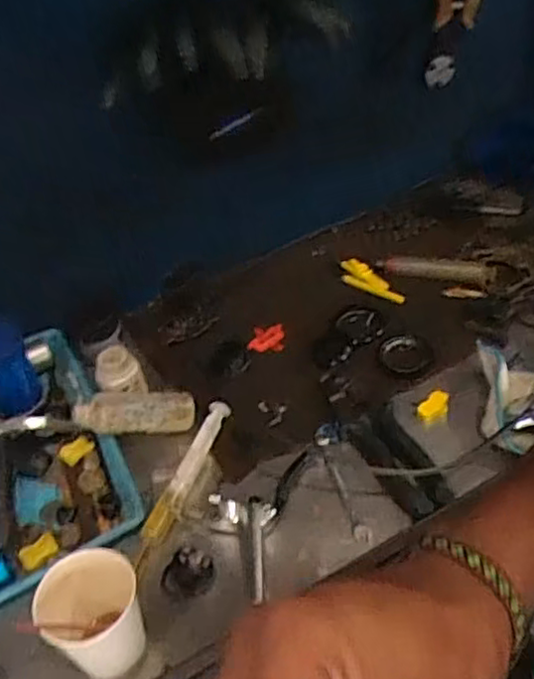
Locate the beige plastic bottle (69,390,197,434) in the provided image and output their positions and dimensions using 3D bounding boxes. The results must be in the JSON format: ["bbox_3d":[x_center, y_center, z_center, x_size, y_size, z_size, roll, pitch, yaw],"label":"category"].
[{"bbox_3d":[-0.127,0.069,0.647,0.112,0.029,0.033,1,38,-24],"label":"beige plastic bottle"}]

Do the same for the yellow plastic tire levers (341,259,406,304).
[{"bbox_3d":[0.126,-0.067,0.808,0.090,0.019,0.024,36,55,22],"label":"yellow plastic tire levers"}]

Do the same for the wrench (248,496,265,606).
[{"bbox_3d":[-0.008,0.175,0.564,0.014,0.013,0.099,-3,55,3],"label":"wrench"}]

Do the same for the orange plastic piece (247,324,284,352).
[{"bbox_3d":[-0.001,-0.002,0.752,0.039,0.008,0.040,-2,44,5],"label":"orange plastic piece"}]

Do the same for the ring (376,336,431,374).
[{"bbox_3d":[0.145,0.014,0.705,0.055,0.005,0.051,-4,44,3],"label":"ring"}]

